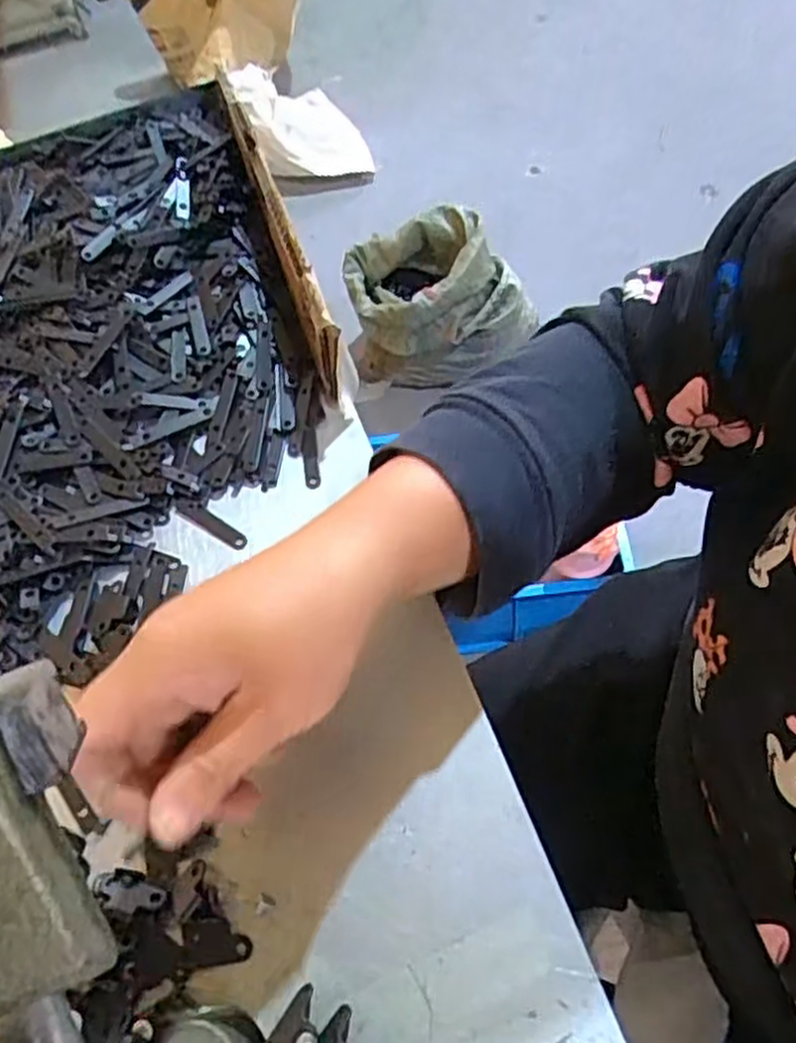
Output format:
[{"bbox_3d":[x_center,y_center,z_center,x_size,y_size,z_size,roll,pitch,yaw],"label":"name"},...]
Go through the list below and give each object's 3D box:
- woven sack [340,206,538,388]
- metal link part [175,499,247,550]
[{"bbox_3d":[0.079,-0.404,1.448,0.350,0.276,0.201,2,61,8],"label":"woven sack"},{"bbox_3d":[-0.101,0.001,0.412,0.047,0.004,0.010,28,68,21],"label":"metal link part"}]

